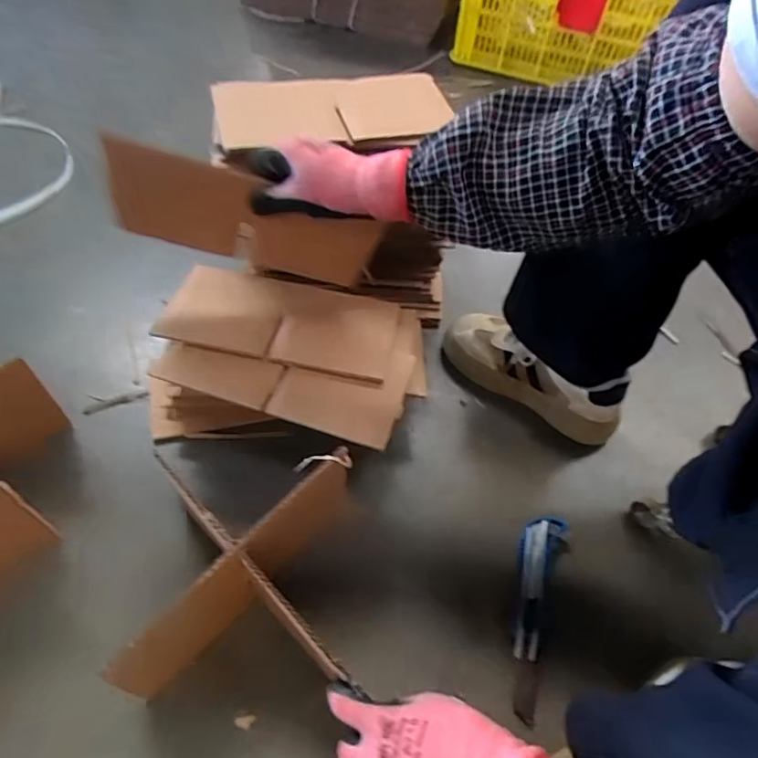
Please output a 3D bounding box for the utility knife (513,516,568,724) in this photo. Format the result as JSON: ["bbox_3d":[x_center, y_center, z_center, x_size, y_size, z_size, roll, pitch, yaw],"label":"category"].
[{"bbox_3d":[0.157,0.233,0.534,0.046,0.018,0.195,20,55,7],"label":"utility knife"}]

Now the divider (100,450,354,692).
[{"bbox_3d":[-0.116,0.177,0.475,0.170,0.118,0.176,-1,54,-6],"label":"divider"}]

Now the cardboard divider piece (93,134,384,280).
[{"bbox_3d":[-0.127,-0.148,0.504,0.245,0.106,0.011,11,54,-19],"label":"cardboard divider piece"}]

